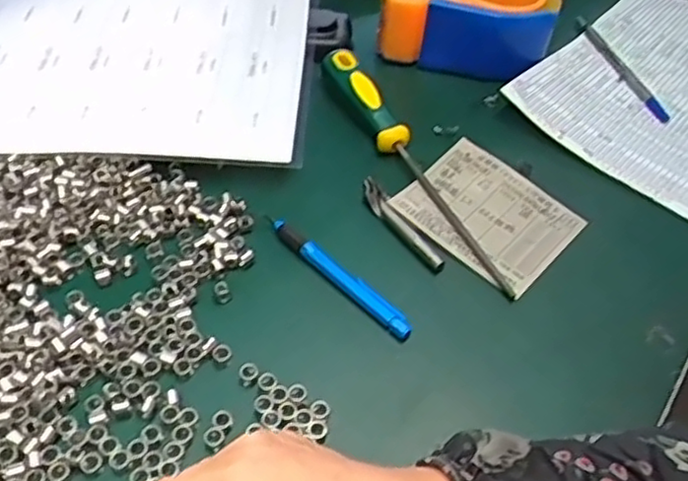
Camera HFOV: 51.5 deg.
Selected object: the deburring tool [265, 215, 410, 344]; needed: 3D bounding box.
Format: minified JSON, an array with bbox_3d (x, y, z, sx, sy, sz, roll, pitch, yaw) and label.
[{"bbox_3d":[-0.005,0.021,0.448,0.120,0.016,0.011,37,58,24],"label":"deburring tool"}]

